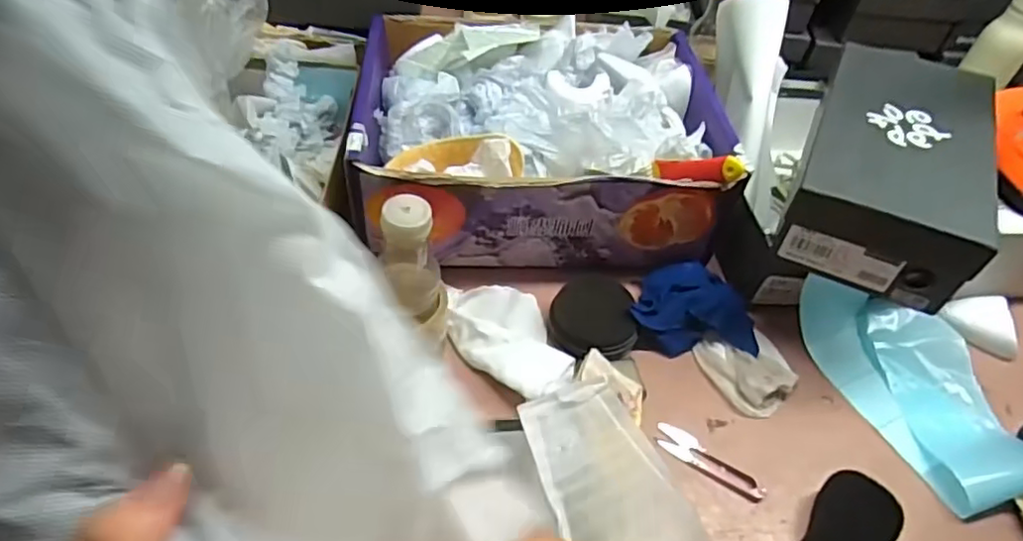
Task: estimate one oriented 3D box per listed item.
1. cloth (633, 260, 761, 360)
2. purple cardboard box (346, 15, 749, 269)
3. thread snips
[{"bbox_3d":[0.190,0.037,0.674,0.136,0.045,0.104,1,48,-6],"label":"cloth"},{"bbox_3d":[0.031,-0.163,0.744,0.393,0.148,0.303,2,48,-4],"label":"purple cardboard box"},{"bbox_3d":[0.183,0.175,0.577,0.104,0.009,0.028,28,51,18],"label":"thread snips"}]

